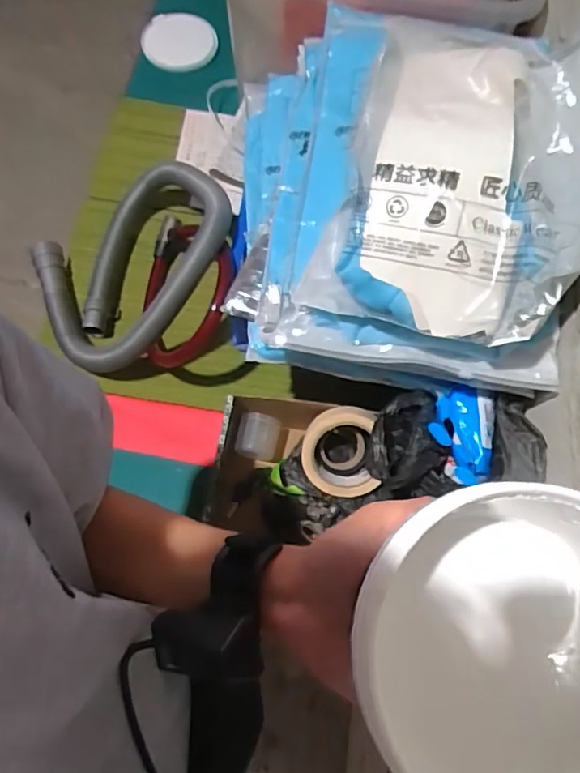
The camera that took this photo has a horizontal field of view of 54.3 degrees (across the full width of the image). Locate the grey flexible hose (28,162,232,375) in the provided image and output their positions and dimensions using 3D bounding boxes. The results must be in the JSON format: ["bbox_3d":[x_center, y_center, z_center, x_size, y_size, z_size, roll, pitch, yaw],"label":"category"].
[{"bbox_3d":[-0.205,-0.172,0.753,0.266,0.165,0.281,42,74,12],"label":"grey flexible hose"}]

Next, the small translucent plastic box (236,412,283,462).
[{"bbox_3d":[-0.041,0.067,0.715,0.054,0.051,0.055,12,70,2],"label":"small translucent plastic box"}]

